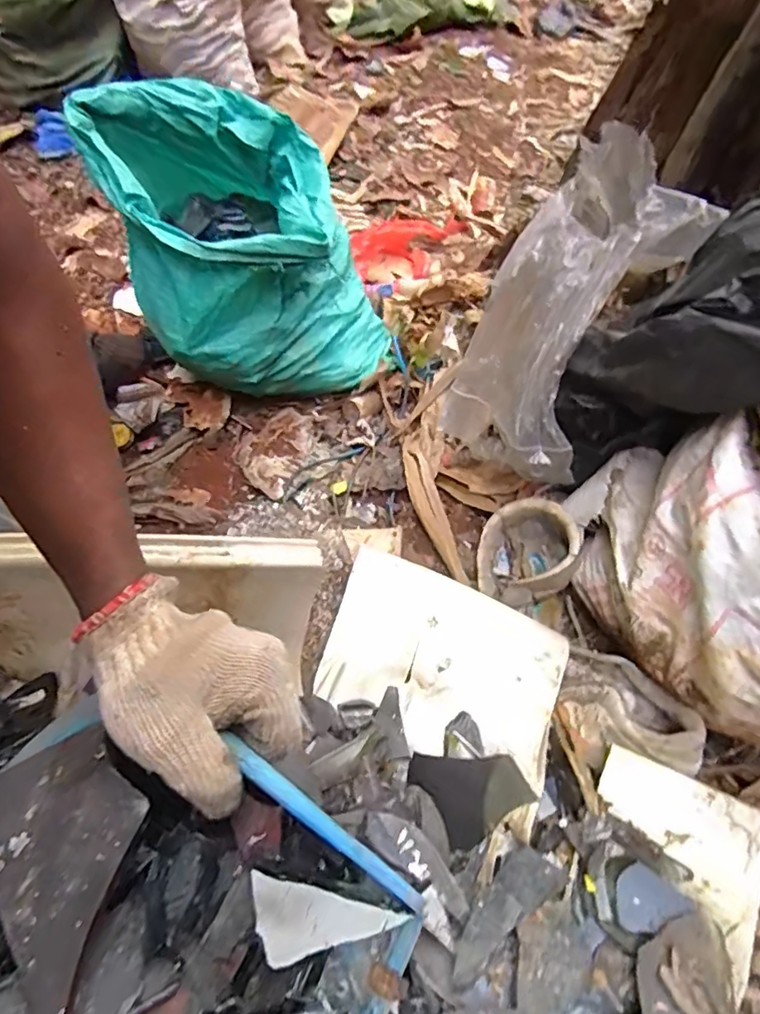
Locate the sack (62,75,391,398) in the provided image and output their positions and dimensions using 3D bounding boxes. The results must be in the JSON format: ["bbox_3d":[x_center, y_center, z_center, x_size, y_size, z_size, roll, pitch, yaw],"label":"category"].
[{"bbox_3d":[-0.207,-0.394,0.866,0.333,0.307,0.379,-25,68,-10],"label":"sack"}]

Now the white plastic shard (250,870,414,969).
[{"bbox_3d":[-0.027,0.185,0.247,0.066,0.004,0.034,18,87,-4],"label":"white plastic shard"}]

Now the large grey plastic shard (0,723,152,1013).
[{"bbox_3d":[-0.153,0.168,0.282,0.080,0.016,0.131,-45,49,-11],"label":"large grey plastic shard"}]

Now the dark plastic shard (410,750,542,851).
[{"bbox_3d":[0.081,0.259,0.534,0.105,0.007,0.091,-50,55,22],"label":"dark plastic shard"}]

